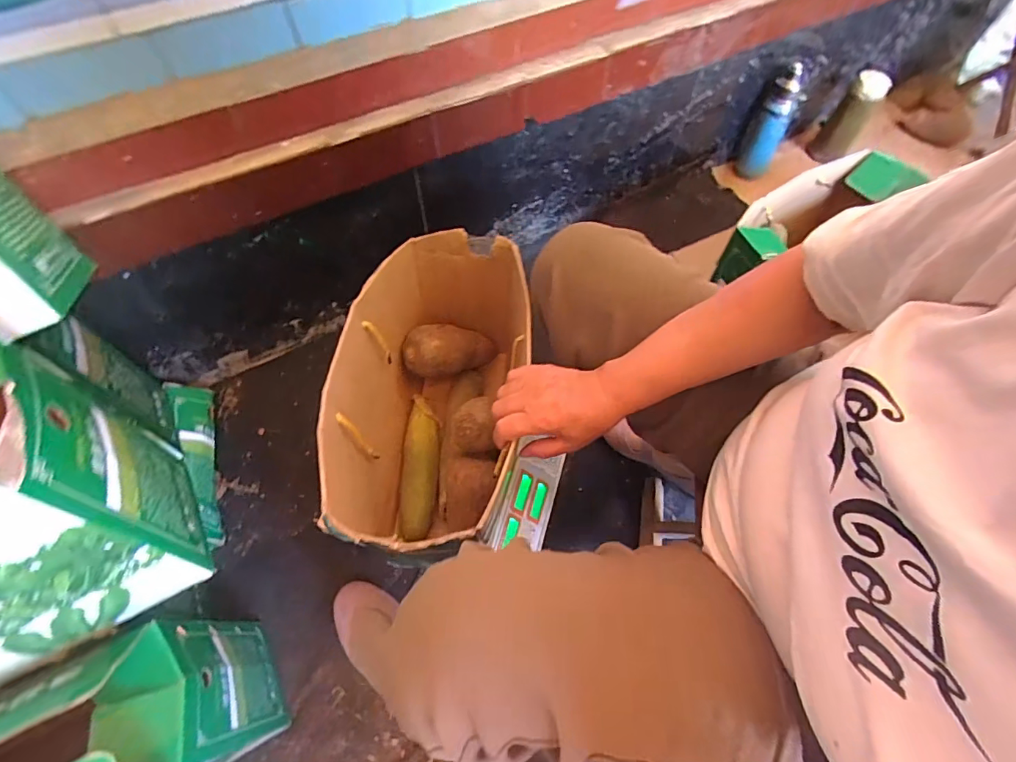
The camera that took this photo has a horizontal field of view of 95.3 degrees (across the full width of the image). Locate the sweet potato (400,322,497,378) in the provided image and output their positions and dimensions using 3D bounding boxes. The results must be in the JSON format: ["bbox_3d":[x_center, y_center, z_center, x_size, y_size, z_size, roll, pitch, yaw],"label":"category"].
[{"bbox_3d":[-0.081,-0.049,0.705,0.156,0.056,0.071,-6,56,-41],"label":"sweet potato"}]

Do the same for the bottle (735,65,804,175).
[{"bbox_3d":[0.606,-0.596,1.069,0.080,0.239,0.096,29,65,14],"label":"bottle"}]

